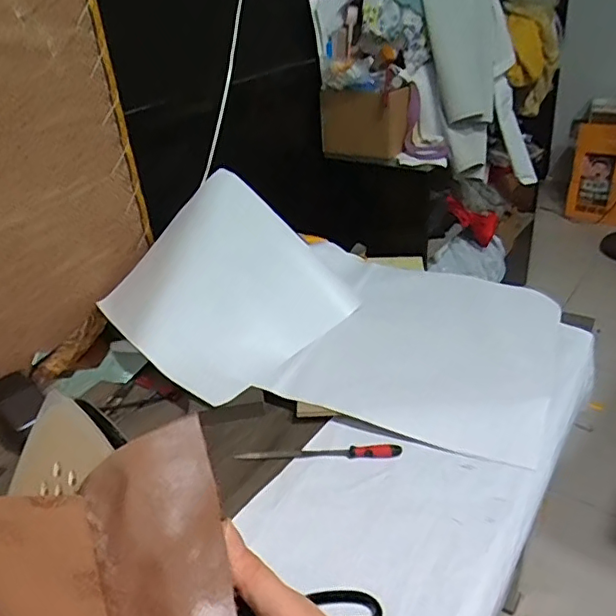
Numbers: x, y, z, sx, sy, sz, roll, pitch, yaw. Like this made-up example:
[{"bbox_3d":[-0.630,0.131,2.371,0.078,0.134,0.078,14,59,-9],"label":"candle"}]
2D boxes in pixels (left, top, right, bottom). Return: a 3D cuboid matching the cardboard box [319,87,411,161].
[{"bbox_3d":[0.135,-0.460,1.417,0.200,0.174,0.112,24,41,39],"label":"cardboard box"}]

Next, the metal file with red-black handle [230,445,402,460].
[{"bbox_3d":[0.012,0.172,0.675,0.193,0.012,0.015,-1,31,6],"label":"metal file with red-black handle"}]

